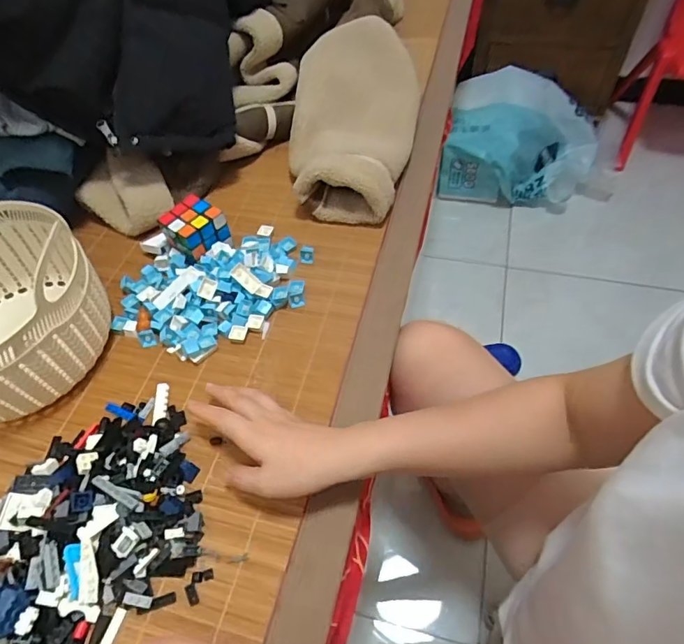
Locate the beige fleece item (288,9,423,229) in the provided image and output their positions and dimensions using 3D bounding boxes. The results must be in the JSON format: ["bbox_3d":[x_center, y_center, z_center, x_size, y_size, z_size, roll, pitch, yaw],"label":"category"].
[{"bbox_3d":[0.019,-0.317,0.717,0.176,0.085,0.392,6,54,9],"label":"beige fleece item"}]

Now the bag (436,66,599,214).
[{"bbox_3d":[0.483,-0.476,1.281,0.383,0.206,0.333,14,57,13],"label":"bag"}]

